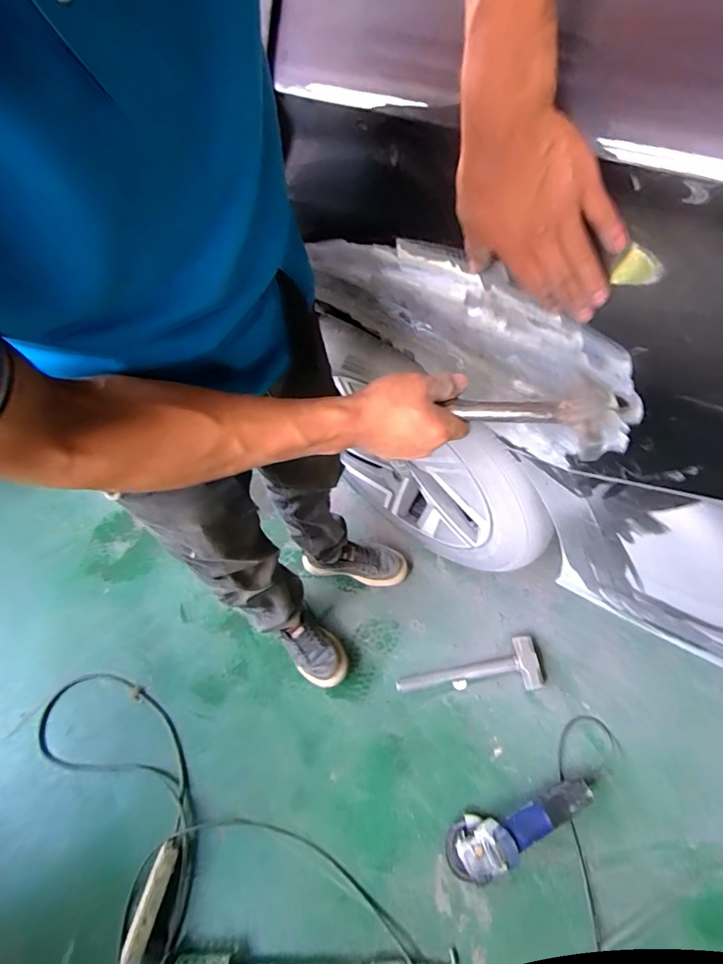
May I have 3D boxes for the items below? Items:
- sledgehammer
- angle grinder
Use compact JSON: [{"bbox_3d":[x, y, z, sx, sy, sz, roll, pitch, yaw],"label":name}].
[{"bbox_3d":[0.233,0.419,0.985,0.315,0.061,0.108,-13,59,-1],"label":"sledgehammer"},{"bbox_3d":[0.296,0.631,0.848,0.303,0.103,0.090,-25,60,-8],"label":"angle grinder"}]

